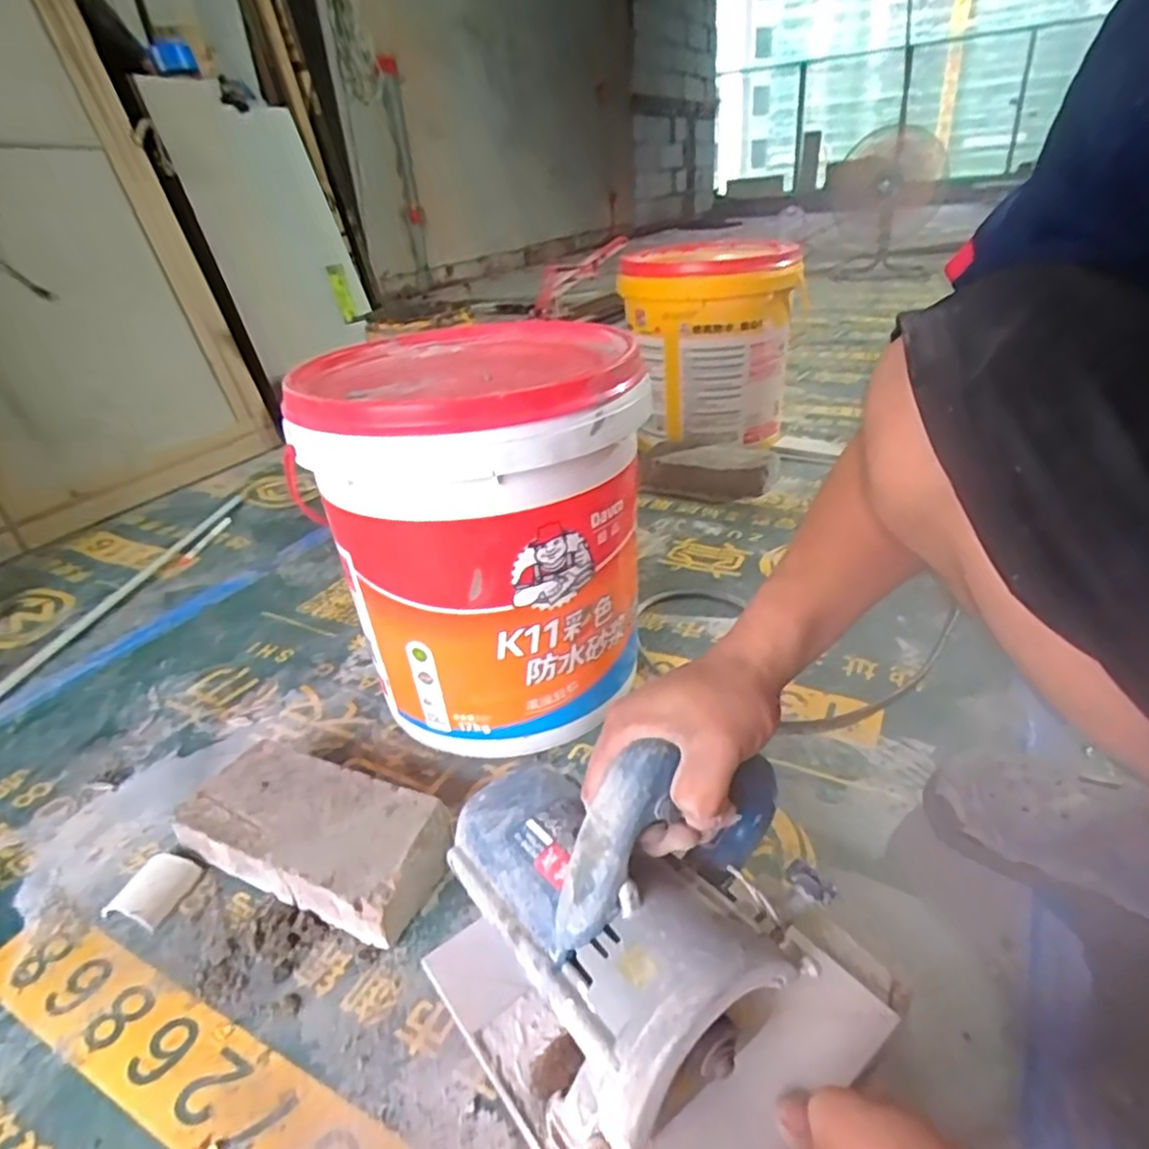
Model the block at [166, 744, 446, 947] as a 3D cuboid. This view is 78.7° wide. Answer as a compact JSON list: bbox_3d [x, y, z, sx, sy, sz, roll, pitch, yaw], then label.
[{"bbox_3d":[-0.210,0.211,0.573,0.221,0.049,0.101,10,33,24],"label":"block"}]

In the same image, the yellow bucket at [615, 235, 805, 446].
[{"bbox_3d":[0.248,-0.436,1.313,0.291,0.309,0.291,2,30,12],"label":"yellow bucket"}]

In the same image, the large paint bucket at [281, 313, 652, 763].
[{"bbox_3d":[-0.082,-0.038,0.693,0.276,0.341,0.287,-3,30,2],"label":"large paint bucket"}]

